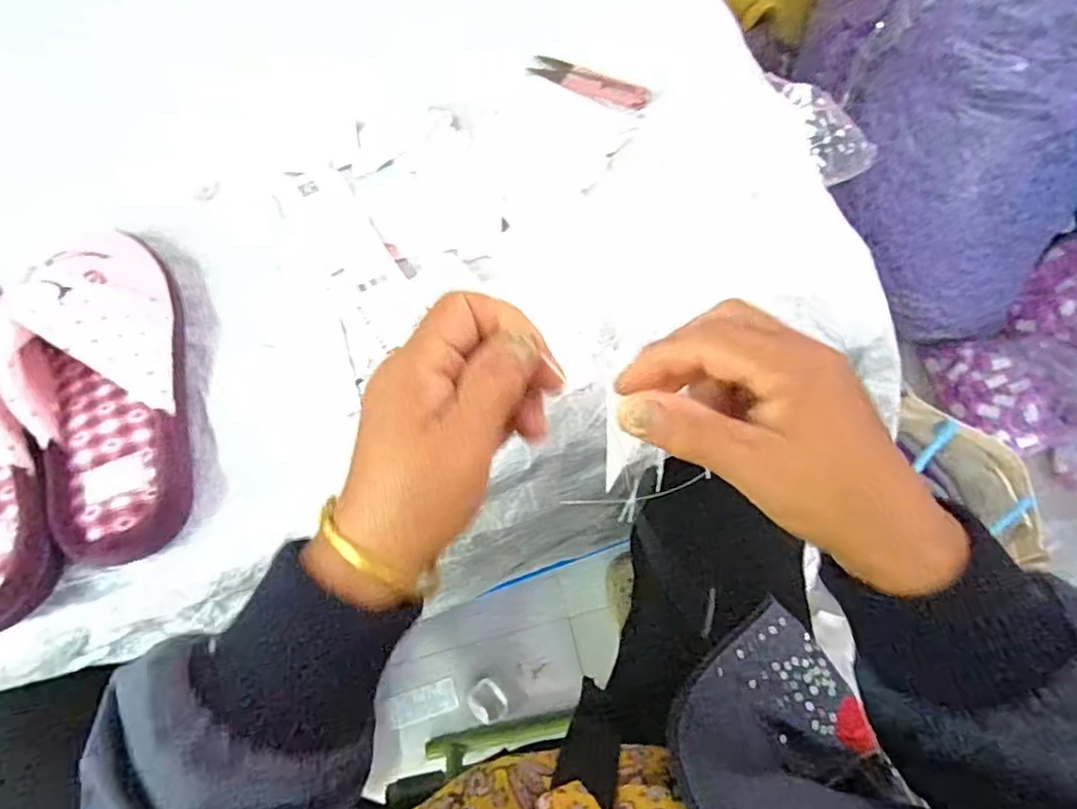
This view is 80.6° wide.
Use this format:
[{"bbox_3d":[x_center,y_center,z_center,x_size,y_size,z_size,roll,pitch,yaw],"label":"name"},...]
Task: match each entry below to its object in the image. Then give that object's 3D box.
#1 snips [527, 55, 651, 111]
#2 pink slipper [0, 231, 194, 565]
[{"bbox_3d":[0.041,-0.265,0.521,0.104,0.013,0.029,29,72,12],"label":"snips"},{"bbox_3d":[-0.275,-0.013,0.393,0.085,0.074,0.222,-14,69,-4],"label":"pink slipper"}]

